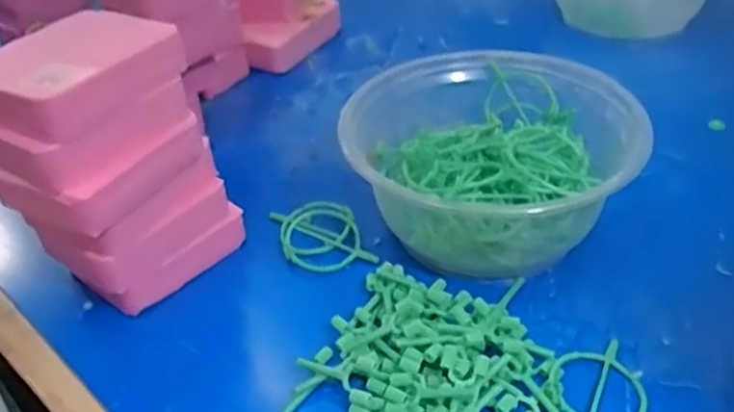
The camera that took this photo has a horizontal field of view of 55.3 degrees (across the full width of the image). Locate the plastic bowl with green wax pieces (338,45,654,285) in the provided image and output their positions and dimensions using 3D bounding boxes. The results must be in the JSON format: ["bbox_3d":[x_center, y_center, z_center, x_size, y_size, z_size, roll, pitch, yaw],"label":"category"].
[{"bbox_3d":[0.062,-0.021,0.340,0.128,0.060,0.119,-3,38,2],"label":"plastic bowl with green wax pieces"}]

